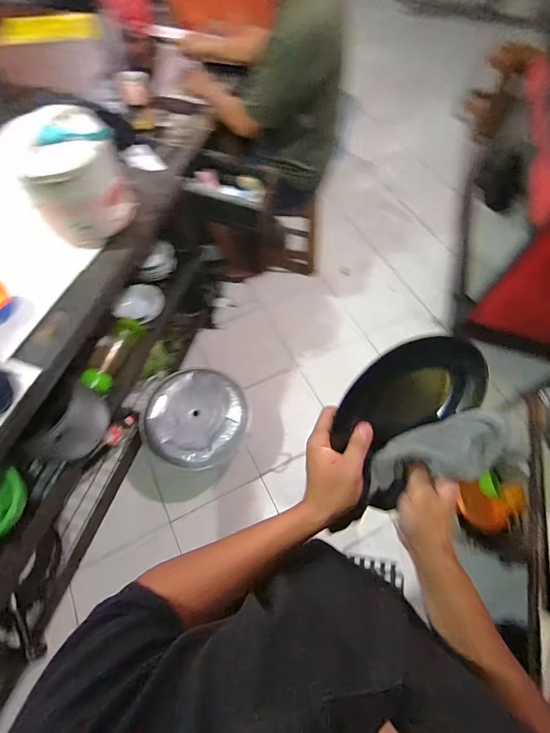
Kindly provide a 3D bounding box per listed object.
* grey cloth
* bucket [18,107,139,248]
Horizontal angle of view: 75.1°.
[{"bbox_3d":[0.182,0.096,0.402,0.160,0.049,0.066,-13,63,-4],"label":"grey cloth"},{"bbox_3d":[-0.517,-0.501,0.952,0.228,0.250,0.228,0,62,0],"label":"bucket"}]

